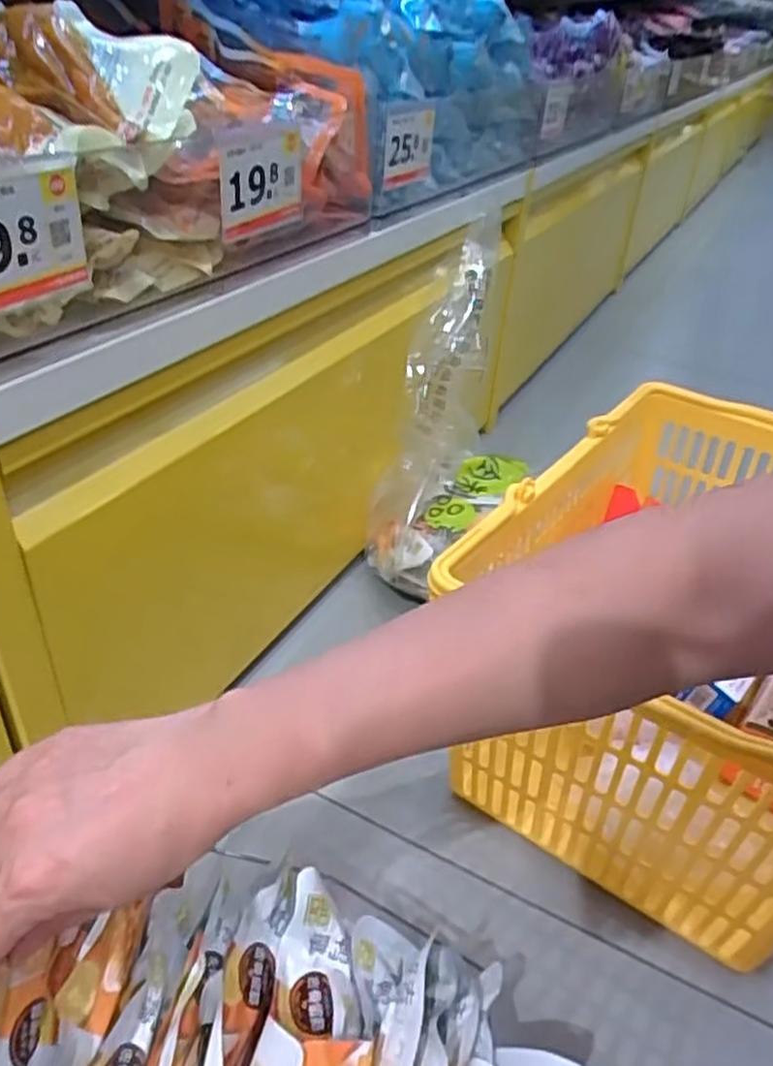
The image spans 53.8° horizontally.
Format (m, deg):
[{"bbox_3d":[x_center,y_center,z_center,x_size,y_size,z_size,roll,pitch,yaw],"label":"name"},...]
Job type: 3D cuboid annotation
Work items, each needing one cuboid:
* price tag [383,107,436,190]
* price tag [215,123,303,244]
[{"bbox_3d":[0.024,-0.356,0.701,0.009,0.066,0.098,20,36,15],"label":"price tag"},{"bbox_3d":[-0.082,-0.245,0.526,0.010,0.068,0.097,14,34,20],"label":"price tag"}]

